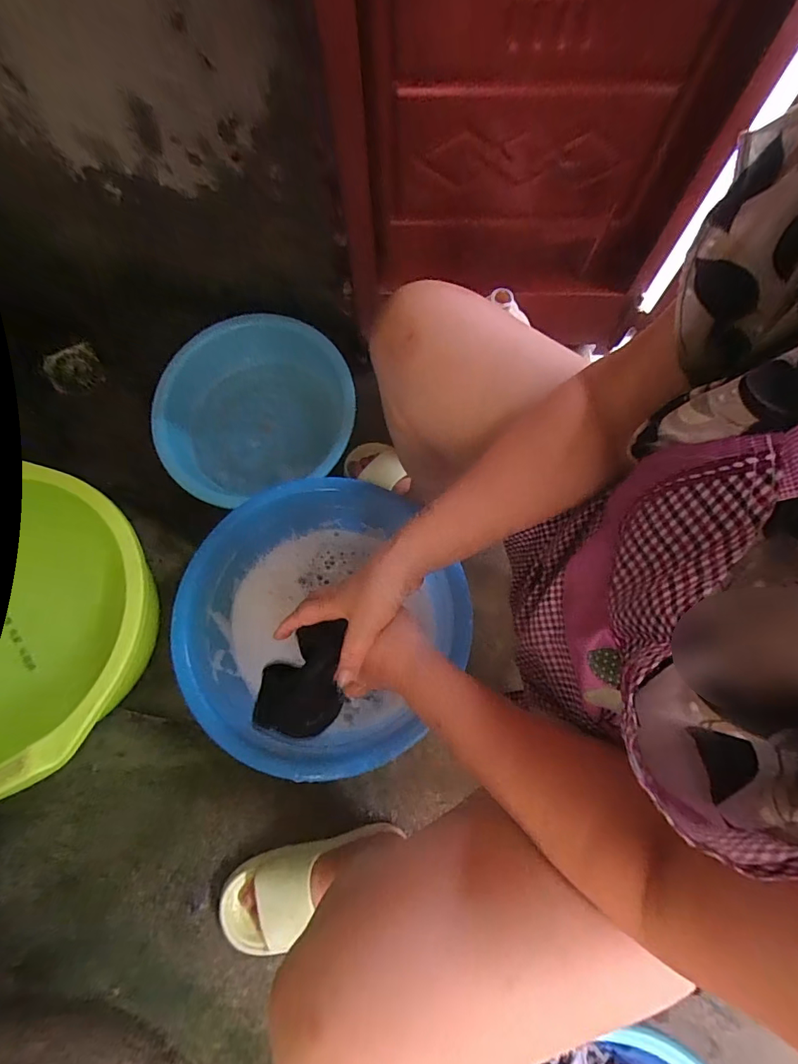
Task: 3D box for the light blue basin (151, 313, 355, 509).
[{"bbox_3d":[-0.251,-0.214,0.824,0.330,0.129,0.345,3,72,2],"label":"light blue basin"}]

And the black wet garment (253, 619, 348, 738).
[{"bbox_3d":[-0.086,0.140,0.439,0.077,0.025,0.132,29,103,7],"label":"black wet garment"}]

